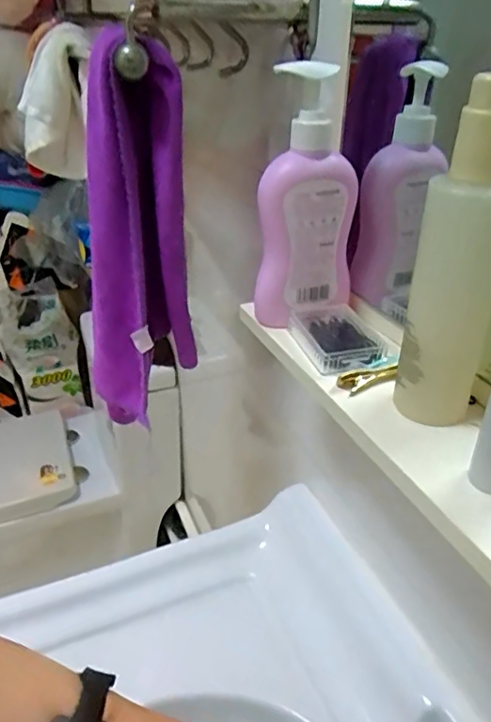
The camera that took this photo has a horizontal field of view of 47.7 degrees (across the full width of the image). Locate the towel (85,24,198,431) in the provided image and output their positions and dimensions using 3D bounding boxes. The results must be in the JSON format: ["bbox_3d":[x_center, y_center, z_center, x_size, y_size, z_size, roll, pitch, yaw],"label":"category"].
[{"bbox_3d":[-0.112,-0.107,0.560,0.108,0.358,0.076,-7,31,-14],"label":"towel"}]

